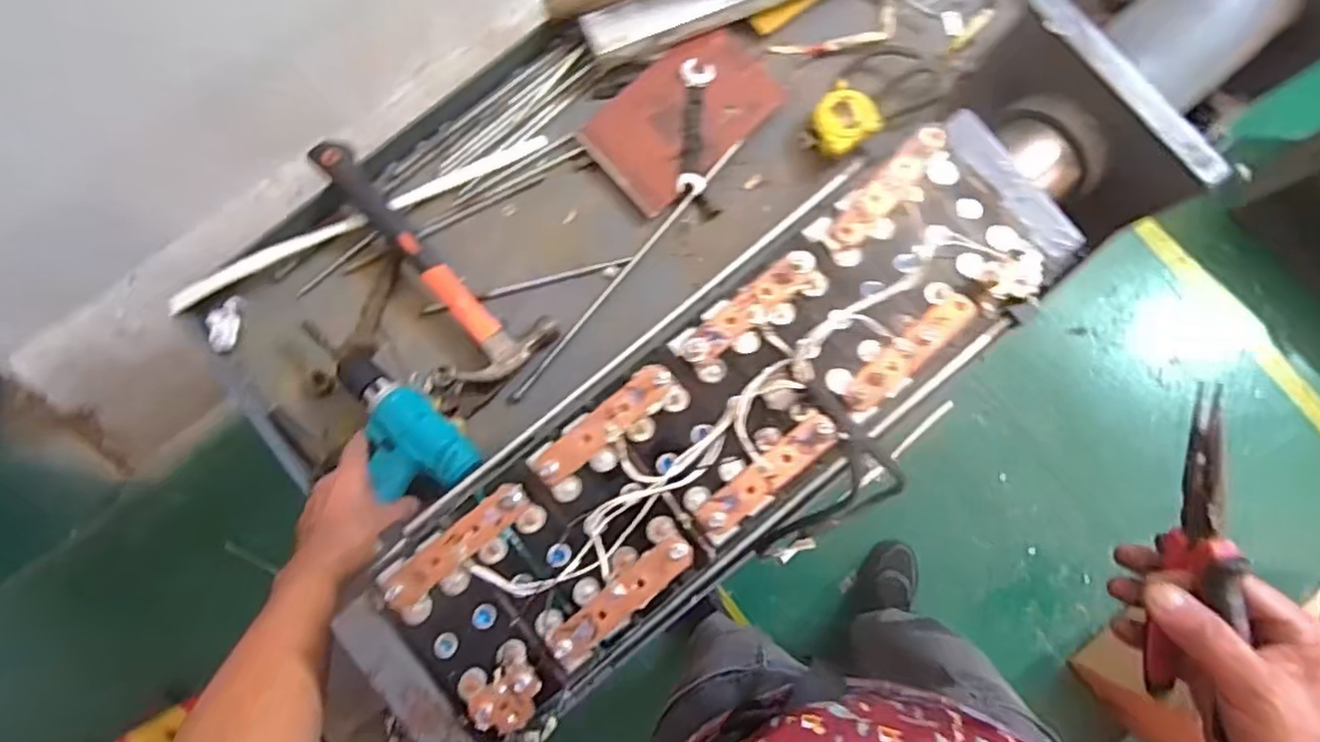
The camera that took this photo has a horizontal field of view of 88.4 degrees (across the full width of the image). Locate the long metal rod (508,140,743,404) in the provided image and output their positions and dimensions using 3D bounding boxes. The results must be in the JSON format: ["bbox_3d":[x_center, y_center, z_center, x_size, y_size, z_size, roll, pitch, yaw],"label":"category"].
[{"bbox_3d":[-0.038,-0.116,0.771,0.015,0.015,0.388,40,84,5],"label":"long metal rod"}]

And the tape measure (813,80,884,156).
[{"bbox_3d":[0.208,-0.291,0.781,0.075,0.035,0.078,0,82,0],"label":"tape measure"}]

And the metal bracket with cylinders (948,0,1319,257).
[{"bbox_3d":[0.415,-0.245,0.622,0.423,0.235,0.200,-39,84,-5],"label":"metal bracket with cylinders"}]

